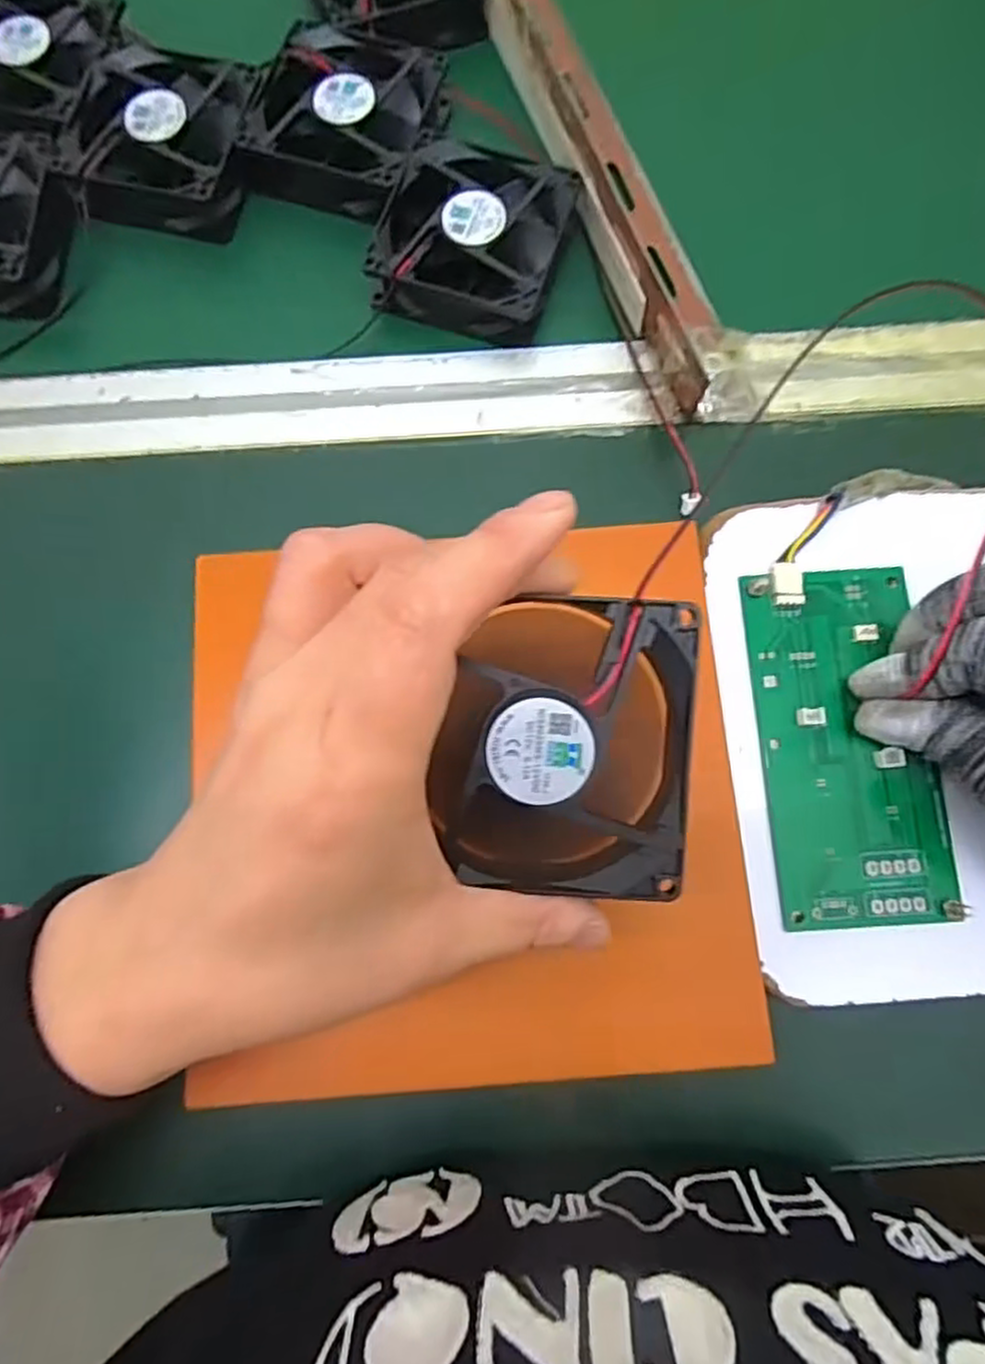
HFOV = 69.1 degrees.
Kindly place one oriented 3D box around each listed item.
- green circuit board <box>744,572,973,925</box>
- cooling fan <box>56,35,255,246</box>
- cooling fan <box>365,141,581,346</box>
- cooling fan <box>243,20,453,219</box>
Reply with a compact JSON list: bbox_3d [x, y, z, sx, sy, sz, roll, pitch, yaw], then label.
[{"bbox_3d":[0.134,0.022,0.270,0.064,0.008,0.133,-5,79,-1],"label":"green circuit board"},{"bbox_3d":[-0.154,-0.265,0.347,0.083,0.030,0.094,14,77,3],"label":"cooling fan"},{"bbox_3d":[-0.009,-0.204,0.330,0.079,0.024,0.082,16,77,4],"label":"cooling fan"},{"bbox_3d":[-0.069,-0.267,0.344,0.081,0.024,0.085,12,77,3],"label":"cooling fan"}]

